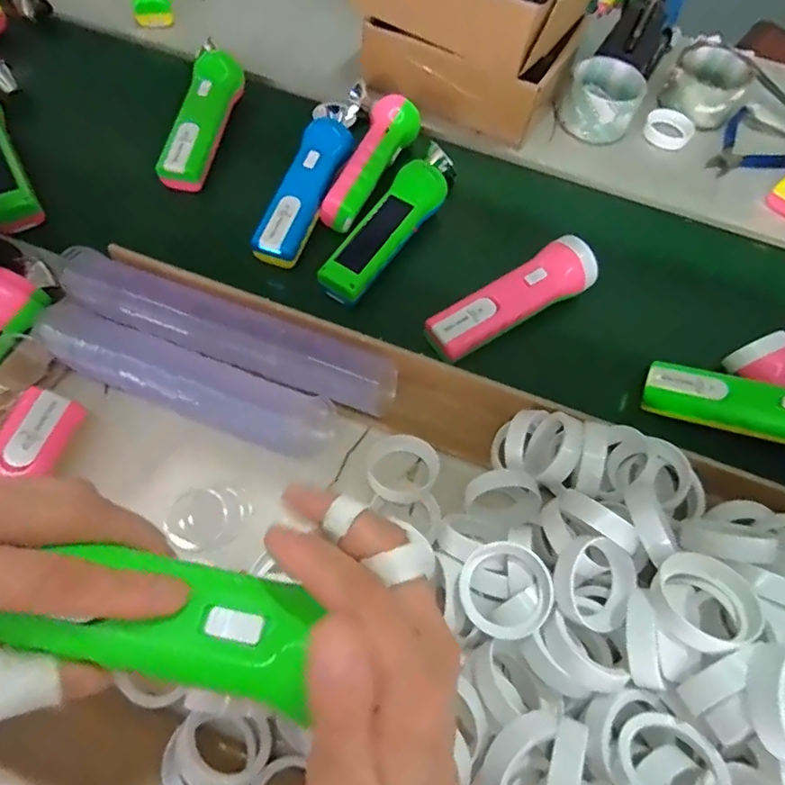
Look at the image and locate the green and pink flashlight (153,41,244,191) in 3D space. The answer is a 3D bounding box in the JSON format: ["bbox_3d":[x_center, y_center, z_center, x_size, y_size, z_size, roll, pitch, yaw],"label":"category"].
[{"bbox_3d":[-0.191,-0.286,0.568,0.047,0.032,0.182,6,63,0],"label":"green and pink flashlight"}]

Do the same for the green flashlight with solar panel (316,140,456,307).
[{"bbox_3d":[0.005,-0.166,0.528,0.049,0.043,0.204,32,66,13],"label":"green flashlight with solar panel"}]

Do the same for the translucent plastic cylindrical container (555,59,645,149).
[{"bbox_3d":[0.235,-0.329,0.627,0.082,0.048,0.090,25,65,10],"label":"translucent plastic cylindrical container"}]

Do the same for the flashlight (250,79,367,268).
[{"bbox_3d":[-0.074,-0.224,0.546,0.051,0.038,0.232,15,63,5],"label":"flashlight"}]

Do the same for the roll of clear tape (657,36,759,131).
[{"bbox_3d":[0.365,-0.356,0.644,0.081,0.042,0.093,33,66,13],"label":"roll of clear tape"}]

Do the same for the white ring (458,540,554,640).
[{"bbox_3d":[0.068,0.118,0.332,0.054,0.009,0.054,-7,66,15],"label":"white ring"}]

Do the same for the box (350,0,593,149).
[{"bbox_3d":[0.093,-0.421,0.603,0.221,0.135,0.211,27,65,11],"label":"box"}]

